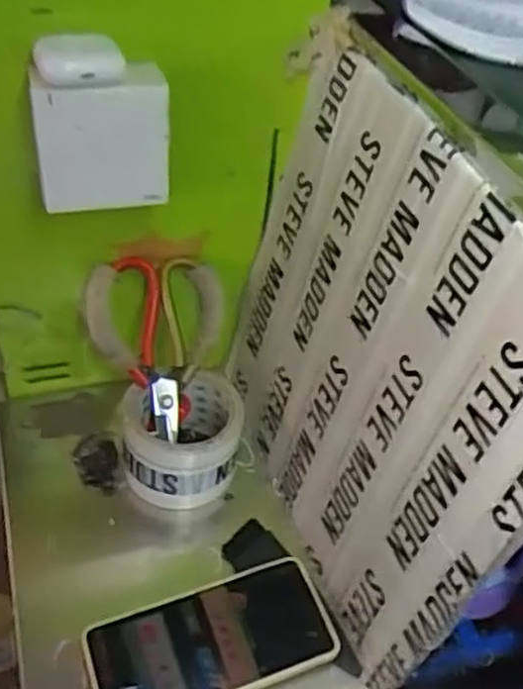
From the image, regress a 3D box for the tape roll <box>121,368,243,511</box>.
[{"bbox_3d":[-0.064,0.079,0.608,0.087,0.071,0.091,3,41,-3],"label":"tape roll"}]

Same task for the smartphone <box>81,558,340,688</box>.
[{"bbox_3d":[-0.035,0.208,0.509,0.166,0.015,0.078,-12,44,-20],"label":"smartphone"}]

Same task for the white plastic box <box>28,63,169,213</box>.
[{"bbox_3d":[-0.105,-0.132,0.481,0.084,0.087,0.027,-8,43,-16],"label":"white plastic box"}]

